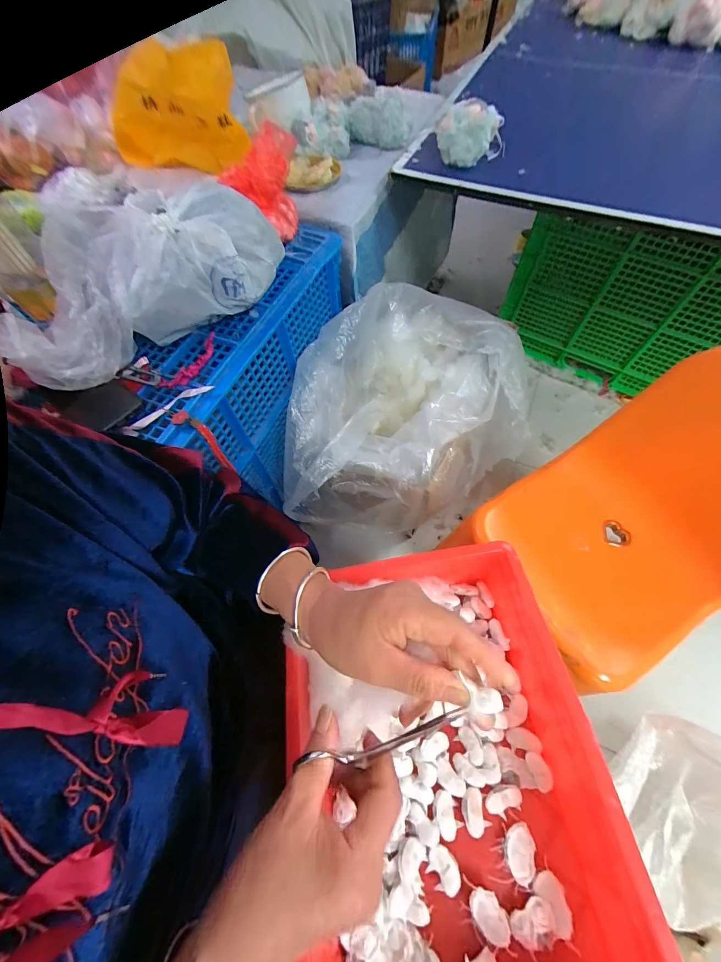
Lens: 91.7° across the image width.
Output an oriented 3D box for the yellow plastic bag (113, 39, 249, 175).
[{"bbox_3d":[-0.313,-0.602,0.578,0.258,0.151,0.045,13,71,20],"label":"yellow plastic bag"}]

